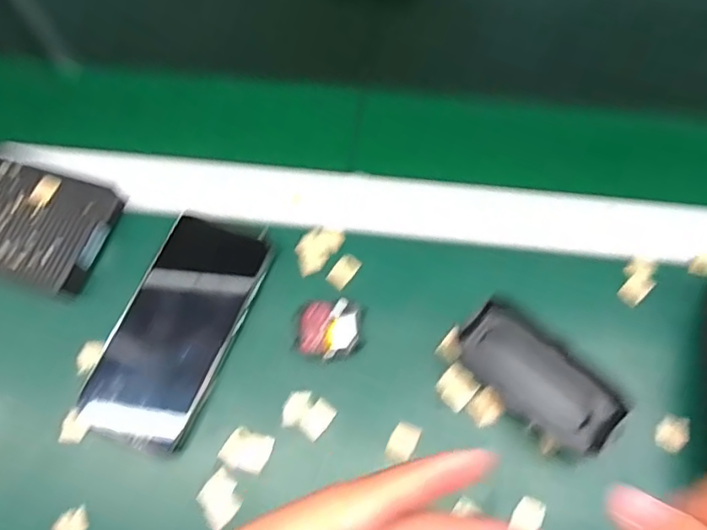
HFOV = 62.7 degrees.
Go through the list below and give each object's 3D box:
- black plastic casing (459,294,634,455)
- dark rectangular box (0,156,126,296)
[{"bbox_3d":[0.120,0.073,0.380,0.107,0.021,0.050,38,73,16],"label":"black plastic casing"},{"bbox_3d":[-0.255,-0.034,0.440,0.138,0.021,0.085,18,69,9],"label":"dark rectangular box"}]

